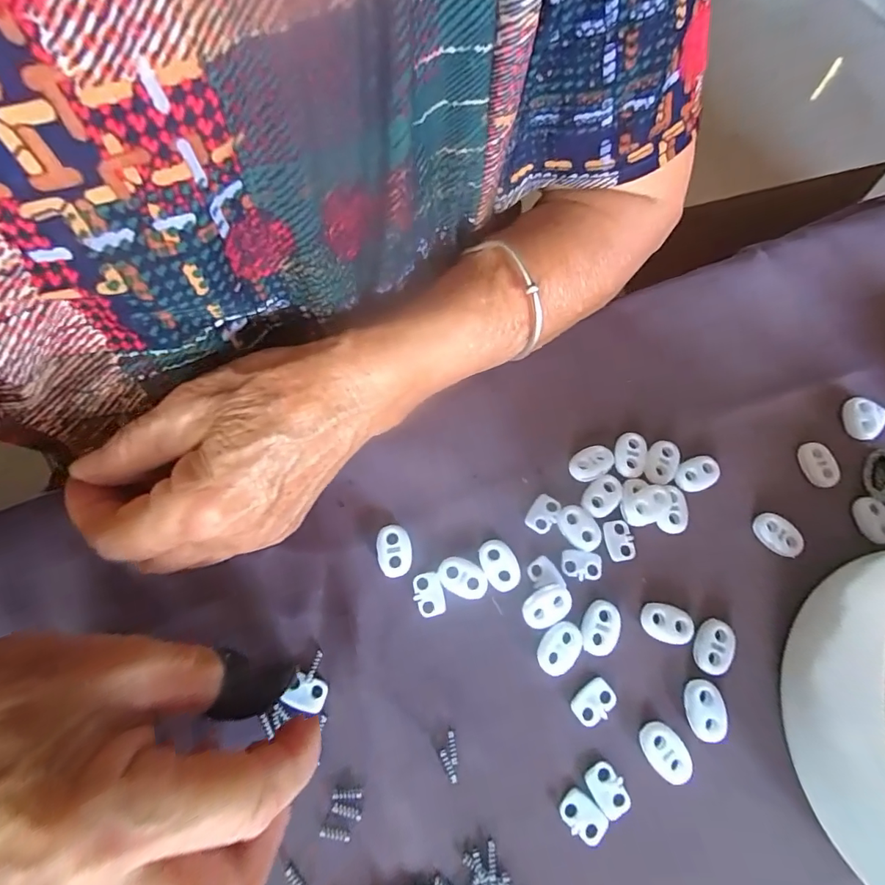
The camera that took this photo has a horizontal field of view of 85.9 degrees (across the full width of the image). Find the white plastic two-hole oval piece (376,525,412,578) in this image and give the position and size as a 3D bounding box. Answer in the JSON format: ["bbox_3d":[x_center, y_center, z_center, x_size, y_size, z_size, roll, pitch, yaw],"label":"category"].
[{"bbox_3d":[-0.022,0.049,0.215,0.015,0.004,0.022,-8,72,-5],"label":"white plastic two-hole oval piece"}]

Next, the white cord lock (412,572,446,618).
[{"bbox_3d":[-0.006,0.067,0.210,0.013,0.004,0.019,-13,72,-7],"label":"white cord lock"}]

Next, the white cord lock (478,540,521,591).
[{"bbox_3d":[0.025,0.055,0.213,0.014,0.005,0.023,-29,75,-11],"label":"white cord lock"}]

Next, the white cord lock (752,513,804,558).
[{"bbox_3d":[0.158,0.043,0.223,0.022,0.006,0.014,39,74,10],"label":"white cord lock"}]

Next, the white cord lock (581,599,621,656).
[{"bbox_3d":[0.069,0.081,0.207,0.015,0.004,0.023,18,71,4],"label":"white cord lock"}]

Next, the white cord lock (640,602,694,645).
[{"bbox_3d":[0.099,0.079,0.209,0.021,0.005,0.015,15,71,3],"label":"white cord lock"}]

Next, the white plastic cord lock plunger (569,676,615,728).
[{"bbox_3d":[0.063,0.109,0.198,0.019,0.004,0.014,-32,75,-12],"label":"white plastic cord lock plunger"}]

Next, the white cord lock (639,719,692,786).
[{"bbox_3d":[0.090,0.125,0.192,0.015,0.006,0.021,-37,76,-13],"label":"white cord lock"}]

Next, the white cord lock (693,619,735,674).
[{"bbox_3d":[0.117,0.088,0.205,0.015,0.004,0.022,26,72,6],"label":"white cord lock"}]

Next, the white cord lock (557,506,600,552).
[{"bbox_3d":[0.064,0.040,0.221,0.015,0.004,0.022,-35,76,-13],"label":"white cord lock"}]

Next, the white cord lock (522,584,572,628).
[{"bbox_3d":[0.046,0.072,0.208,0.021,0.006,0.016,-20,73,-9],"label":"white cord lock"}]

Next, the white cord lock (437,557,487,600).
[{"bbox_3d":[0.009,0.061,0.212,0.023,0.004,0.014,26,72,6],"label":"white cord lock"}]

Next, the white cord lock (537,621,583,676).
[{"bbox_3d":[0.050,0.088,0.204,0.016,0.005,0.023,34,73,9],"label":"white cord lock"}]

